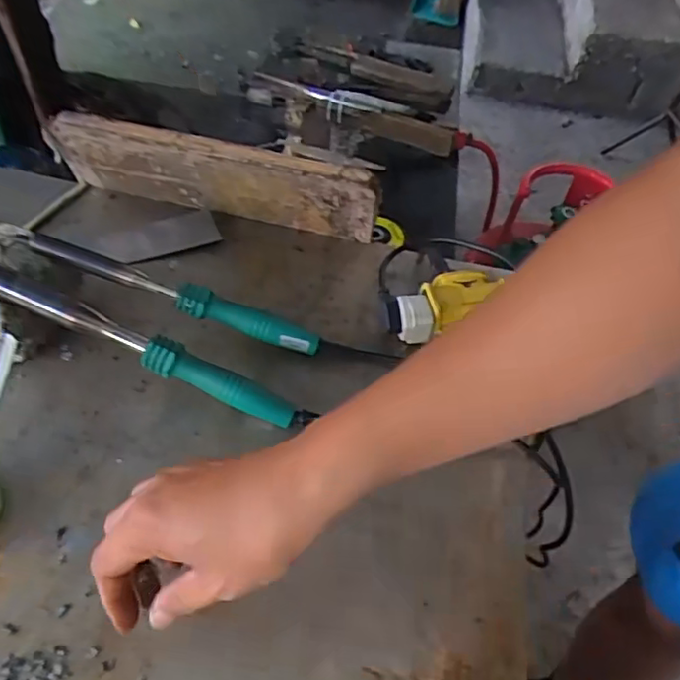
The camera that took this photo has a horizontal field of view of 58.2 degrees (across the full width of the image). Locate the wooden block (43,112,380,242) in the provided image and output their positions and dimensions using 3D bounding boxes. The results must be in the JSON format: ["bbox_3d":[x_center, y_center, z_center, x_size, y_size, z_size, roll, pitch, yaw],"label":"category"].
[{"bbox_3d":[-0.124,-0.158,0.610,0.318,0.109,0.029,12,50,3],"label":"wooden block"}]

